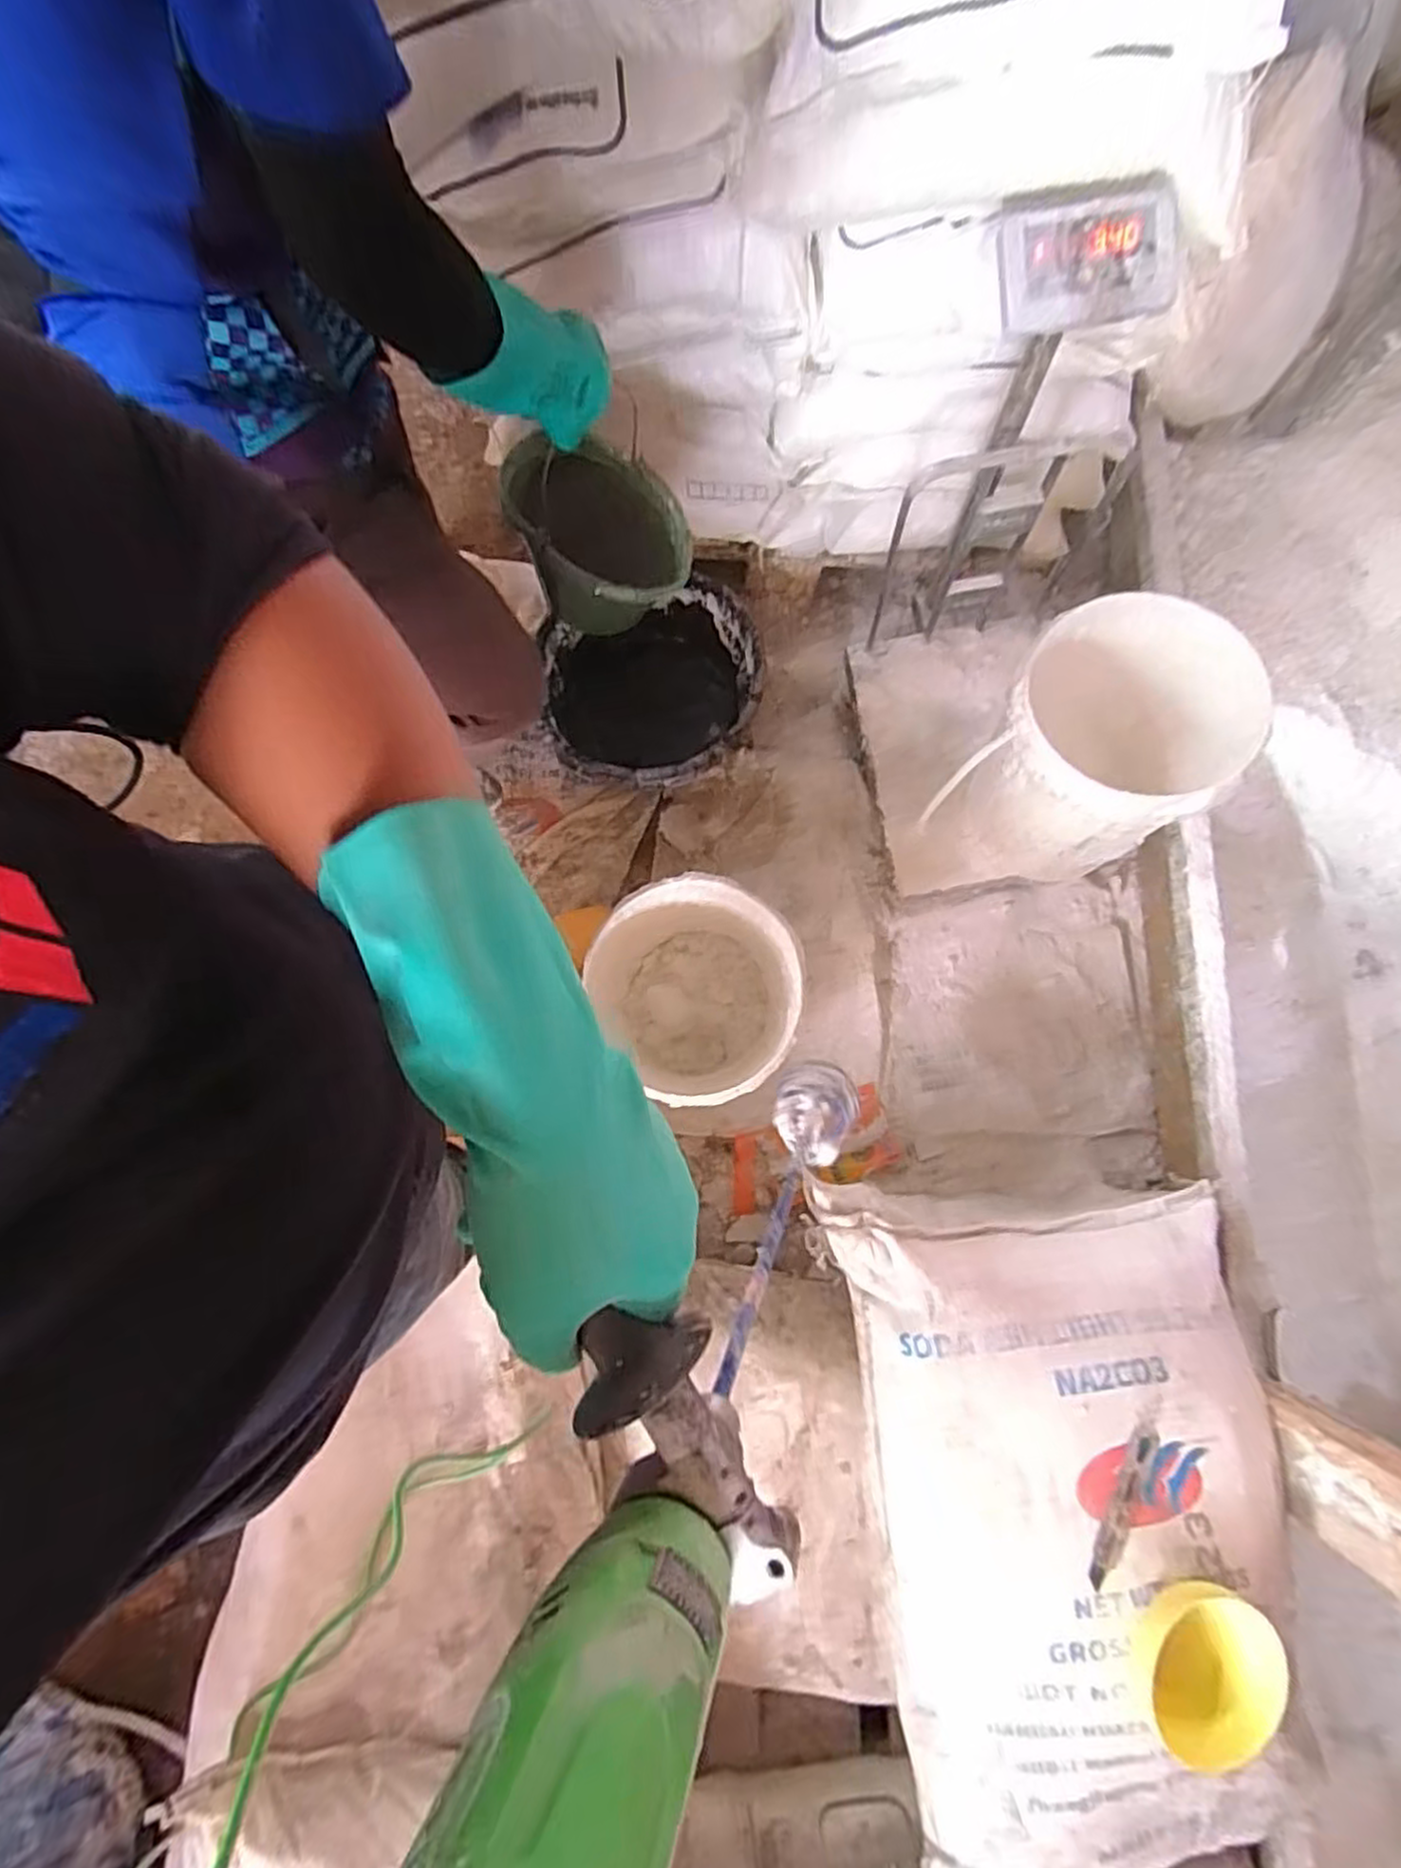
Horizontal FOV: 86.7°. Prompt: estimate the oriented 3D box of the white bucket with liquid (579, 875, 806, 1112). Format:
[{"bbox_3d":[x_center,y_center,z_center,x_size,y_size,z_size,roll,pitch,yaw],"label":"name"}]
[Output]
[{"bbox_3d":[0.004,0.103,1.178,0.272,0.310,0.308,-1,78,0],"label":"white bucket with liquid"}]

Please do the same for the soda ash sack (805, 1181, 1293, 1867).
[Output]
[{"bbox_3d":[0.413,0.679,0.862,0.515,0.249,0.715,0,78,0],"label":"soda ash sack"}]

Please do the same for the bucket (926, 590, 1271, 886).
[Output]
[{"bbox_3d":[0.584,-0.268,1.150,0.293,0.371,0.316,0,78,0],"label":"bucket"}]

